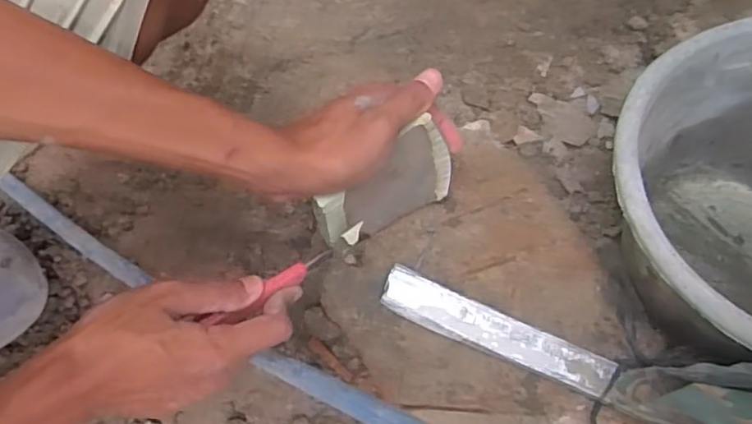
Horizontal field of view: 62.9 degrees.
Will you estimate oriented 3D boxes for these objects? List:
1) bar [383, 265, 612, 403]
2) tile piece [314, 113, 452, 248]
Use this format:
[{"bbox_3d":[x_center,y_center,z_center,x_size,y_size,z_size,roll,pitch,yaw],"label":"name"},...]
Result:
[{"bbox_3d":[0.086,0.087,0.445,0.169,0.014,0.031,22,71,11],"label":"bar"},{"bbox_3d":[0.008,-0.013,0.452,0.106,0.085,0.010,-37,57,-5],"label":"tile piece"}]

